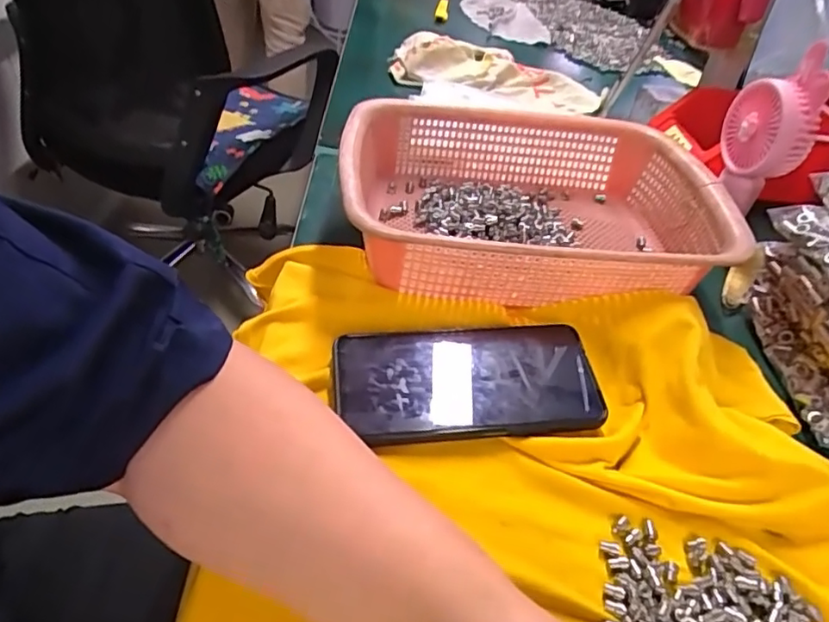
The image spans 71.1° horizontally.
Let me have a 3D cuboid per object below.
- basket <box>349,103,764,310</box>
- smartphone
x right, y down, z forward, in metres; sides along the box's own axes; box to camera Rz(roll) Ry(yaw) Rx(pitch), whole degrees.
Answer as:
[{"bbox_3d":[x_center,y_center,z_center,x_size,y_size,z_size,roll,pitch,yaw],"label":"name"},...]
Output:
[{"bbox_3d":[0.090,-0.089,0.468,0.282,0.063,0.215,4,42,-4],"label":"basket"},{"bbox_3d":[0.033,0.042,0.358,0.161,0.011,0.075,-1,42,-10],"label":"smartphone"}]

